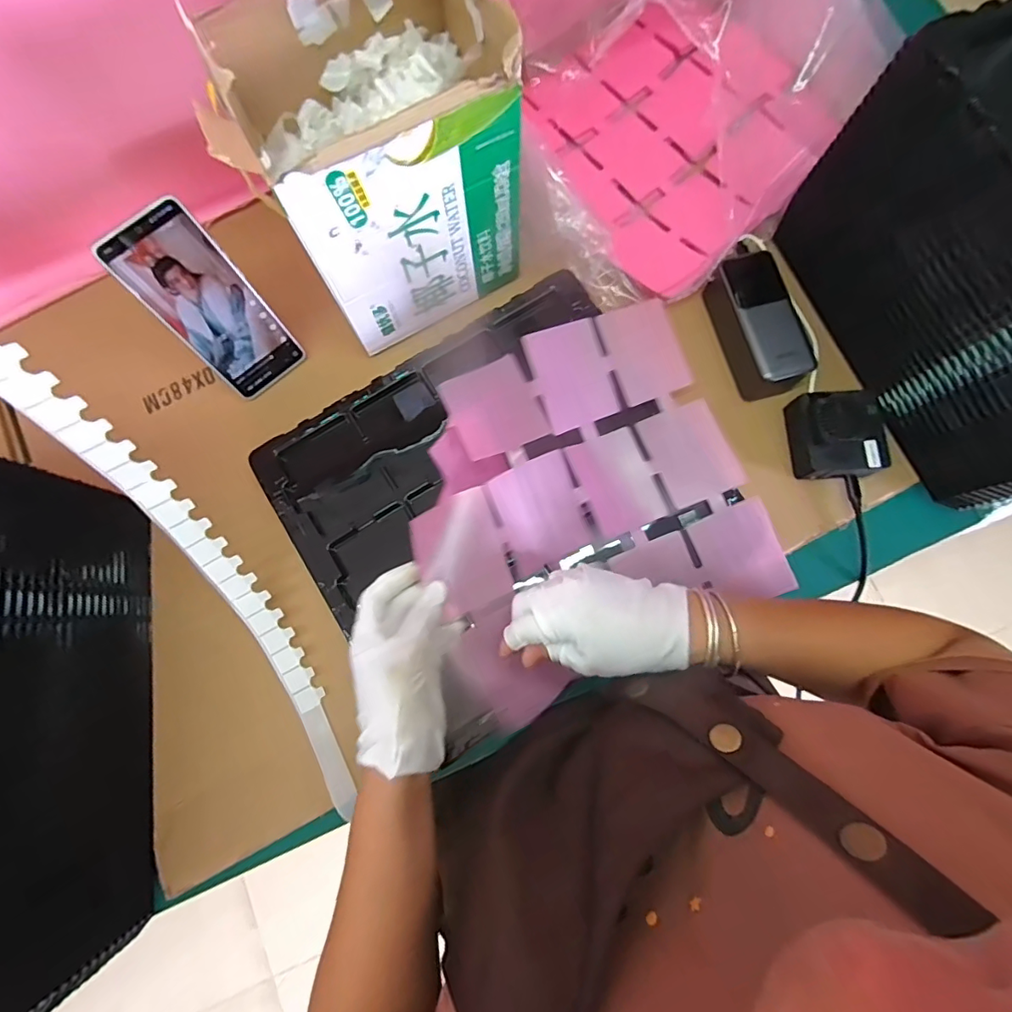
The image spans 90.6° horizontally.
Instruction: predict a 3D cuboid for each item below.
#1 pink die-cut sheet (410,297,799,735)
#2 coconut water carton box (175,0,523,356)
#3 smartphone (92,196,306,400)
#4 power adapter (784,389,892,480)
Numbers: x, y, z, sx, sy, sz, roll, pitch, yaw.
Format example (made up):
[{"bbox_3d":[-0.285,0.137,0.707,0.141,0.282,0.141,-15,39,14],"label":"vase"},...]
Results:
[{"bbox_3d":[0.068,-0.011,0.428,0.288,0.061,0.276,-25,80,-4],"label":"pink die-cut sheet"},{"bbox_3d":[-0.102,-0.284,0.423,0.195,0.208,0.159,-30,80,-5],"label":"coconut water carton box"},{"bbox_3d":[-0.261,-0.176,0.452,0.076,0.166,0.008,-40,51,-7],"label":"smartphone"},{"bbox_3d":[0.312,-0.066,0.475,0.077,0.045,0.080,-3,79,0],"label":"power adapter"}]

